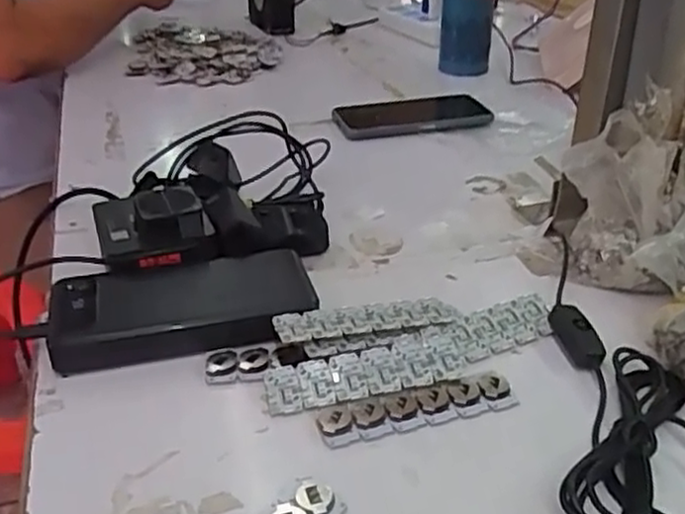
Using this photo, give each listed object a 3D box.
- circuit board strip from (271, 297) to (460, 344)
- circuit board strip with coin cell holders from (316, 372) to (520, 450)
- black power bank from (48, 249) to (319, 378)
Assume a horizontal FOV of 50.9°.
[{"bbox_3d":[0.015,0.036,0.421,0.108,0.004,0.025,-4,33,-17],"label":"circuit board strip"},{"bbox_3d":[0.041,0.079,0.378,0.106,0.006,0.026,-10,32,-16],"label":"circuit board strip with coin cell holders"},{"bbox_3d":[-0.097,0.030,0.437,0.150,0.030,0.071,-7,31,-10],"label":"black power bank"}]

